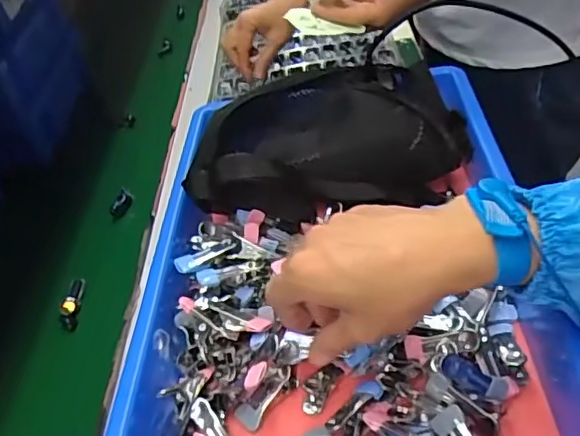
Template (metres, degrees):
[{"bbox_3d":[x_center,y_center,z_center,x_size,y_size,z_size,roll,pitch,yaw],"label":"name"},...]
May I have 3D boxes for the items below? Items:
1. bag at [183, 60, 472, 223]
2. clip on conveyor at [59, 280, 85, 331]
[{"bbox_3d":[0.033,-0.077,0.551,0.257,0.086,0.156,-15,40,0],"label":"bag"},{"bbox_3d":[-0.207,0.082,0.548,0.015,0.015,0.054,-10,40,5],"label":"clip on conveyor"}]

